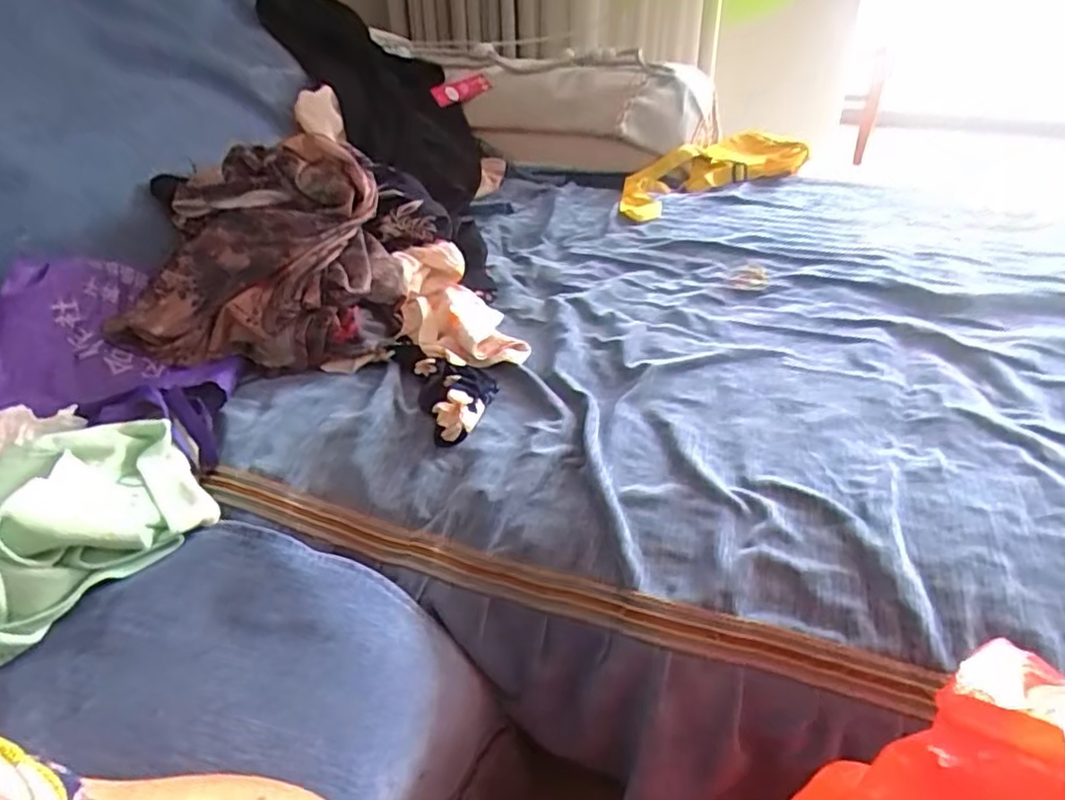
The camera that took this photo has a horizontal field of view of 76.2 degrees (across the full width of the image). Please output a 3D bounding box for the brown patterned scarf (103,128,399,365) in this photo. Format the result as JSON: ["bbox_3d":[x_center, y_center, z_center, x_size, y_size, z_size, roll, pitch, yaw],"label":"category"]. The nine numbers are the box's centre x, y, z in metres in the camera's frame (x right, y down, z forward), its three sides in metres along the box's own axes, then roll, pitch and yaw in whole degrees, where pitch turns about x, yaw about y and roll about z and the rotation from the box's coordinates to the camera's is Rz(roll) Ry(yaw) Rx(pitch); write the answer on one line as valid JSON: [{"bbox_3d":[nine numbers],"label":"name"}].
[{"bbox_3d":[-0.265,-0.139,0.681,0.248,0.191,0.161,-6,35,-5],"label":"brown patterned scarf"}]

